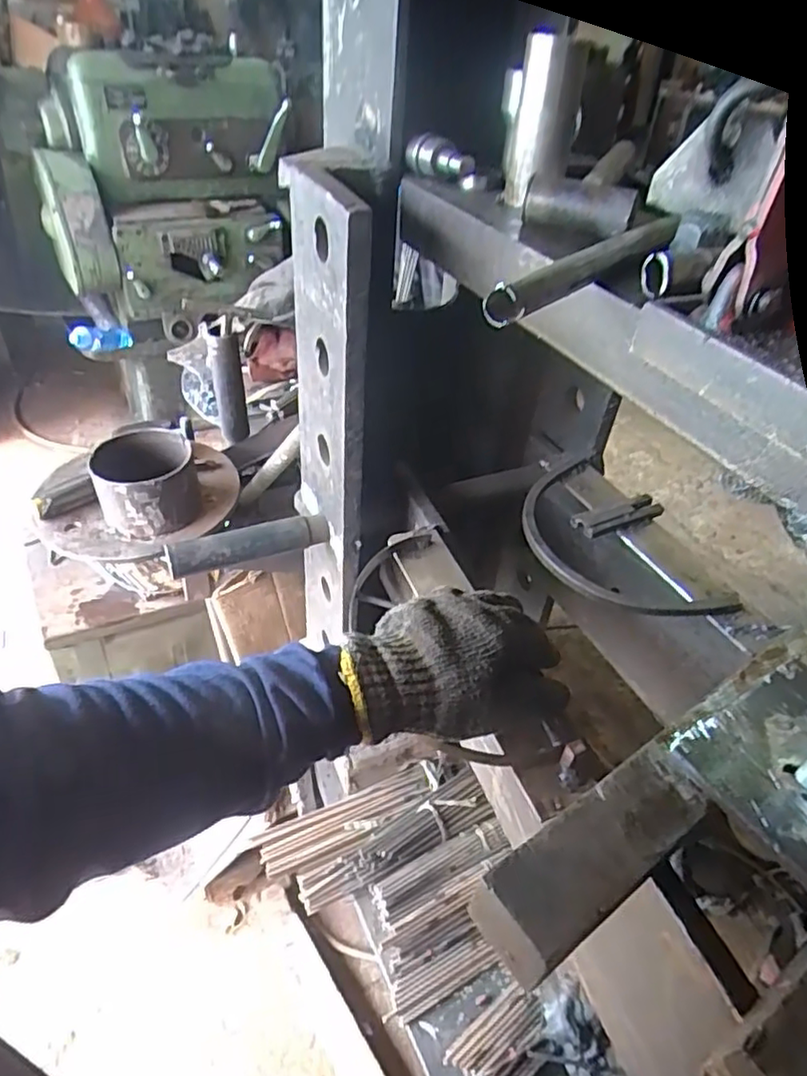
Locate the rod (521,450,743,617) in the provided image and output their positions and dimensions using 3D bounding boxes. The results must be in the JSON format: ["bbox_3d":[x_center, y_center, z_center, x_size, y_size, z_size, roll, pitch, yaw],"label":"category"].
[{"bbox_3d":[0.187,0.002,0.606,0.136,0.030,0.238,-13,43,-21],"label":"rod"}]

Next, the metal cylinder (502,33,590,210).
[{"bbox_3d":[0.095,-0.285,0.434,0.041,0.093,0.043,8,40,3],"label":"metal cylinder"}]

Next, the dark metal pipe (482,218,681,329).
[{"bbox_3d":[0.103,-0.144,0.334,0.018,0.021,0.175,33,47,29],"label":"dark metal pipe"}]

